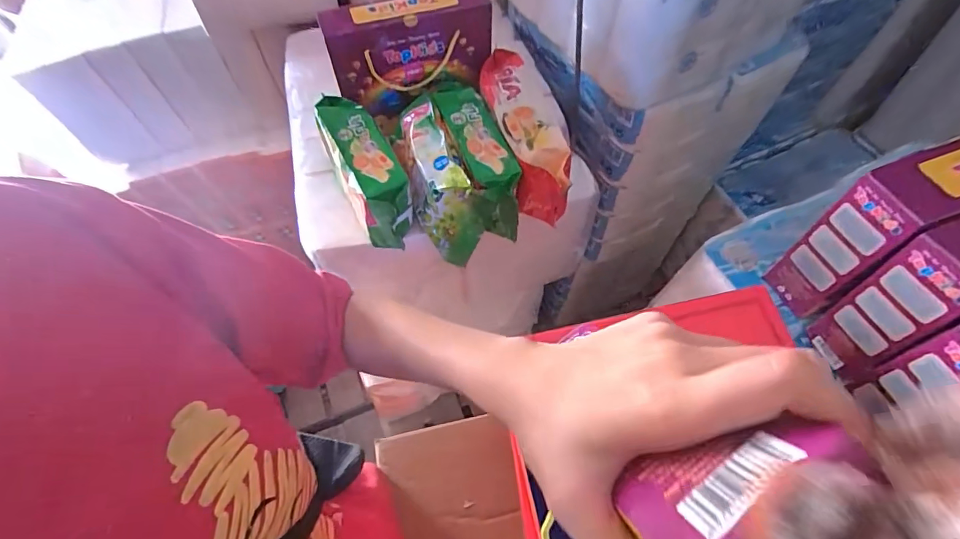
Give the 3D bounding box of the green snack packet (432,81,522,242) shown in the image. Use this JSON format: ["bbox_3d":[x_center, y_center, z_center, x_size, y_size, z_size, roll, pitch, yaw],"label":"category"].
[{"bbox_3d":[-0.012,-0.175,0.707,0.080,0.122,0.255,-14,62,-11],"label":"green snack packet"}]

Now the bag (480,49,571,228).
[{"bbox_3d":[0.063,-0.202,0.706,0.087,0.114,0.285,-10,59,-4],"label":"bag"}]

